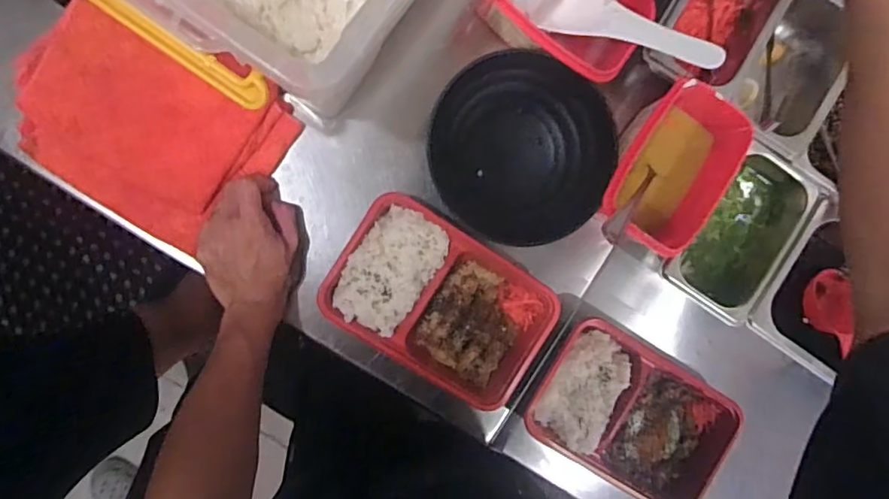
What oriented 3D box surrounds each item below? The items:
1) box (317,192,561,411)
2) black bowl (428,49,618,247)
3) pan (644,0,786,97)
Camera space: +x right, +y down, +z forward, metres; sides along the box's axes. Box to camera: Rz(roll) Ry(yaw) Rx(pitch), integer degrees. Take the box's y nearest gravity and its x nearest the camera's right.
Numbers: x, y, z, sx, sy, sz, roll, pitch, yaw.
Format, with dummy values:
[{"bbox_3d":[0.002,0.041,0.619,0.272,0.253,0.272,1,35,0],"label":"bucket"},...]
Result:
[{"bbox_3d":[-0.002,0.054,0.578,0.223,0.039,0.143,33,88,-9],"label":"box"},{"bbox_3d":[0.077,-0.101,0.582,0.178,0.058,0.180,0,93,-8],"label":"black bowl"},{"bbox_3d":[0.281,-0.241,0.587,0.107,0.058,0.167,24,89,-9],"label":"pan"}]

